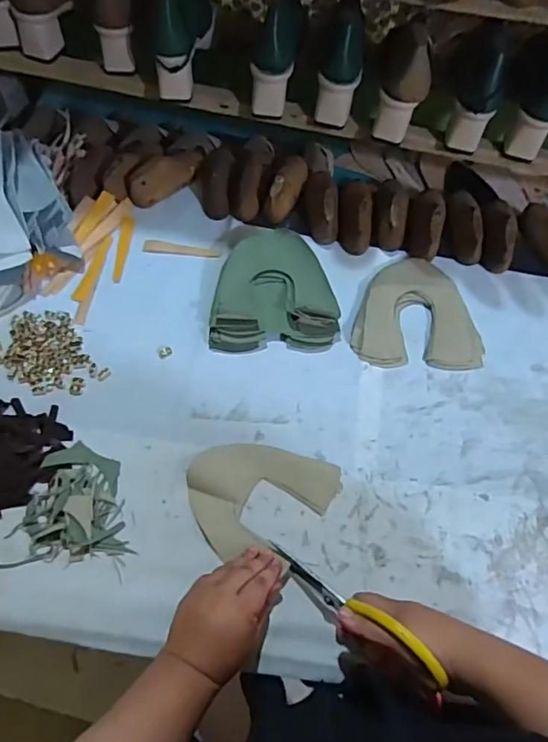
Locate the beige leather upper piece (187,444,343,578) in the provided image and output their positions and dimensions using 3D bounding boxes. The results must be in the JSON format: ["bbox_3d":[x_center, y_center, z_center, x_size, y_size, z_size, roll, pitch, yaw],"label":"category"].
[{"bbox_3d":[-0.021,0.141,0.607,0.154,0.019,0.150,31,66,12],"label":"beige leather upper piece"}]

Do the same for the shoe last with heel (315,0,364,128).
[{"bbox_3d":[0.092,-0.411,0.708,0.058,0.144,0.072,9,22,2],"label":"shoe last with heel"}]

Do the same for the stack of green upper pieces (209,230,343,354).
[{"bbox_3d":[-0.001,-0.117,0.727,0.173,0.037,0.184,-2,63,-4],"label":"stack of green upper pieces"}]

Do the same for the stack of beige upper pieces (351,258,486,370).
[{"bbox_3d":[0.198,-0.085,0.728,0.172,0.026,0.164,2,63,-2],"label":"stack of beige upper pieces"}]

